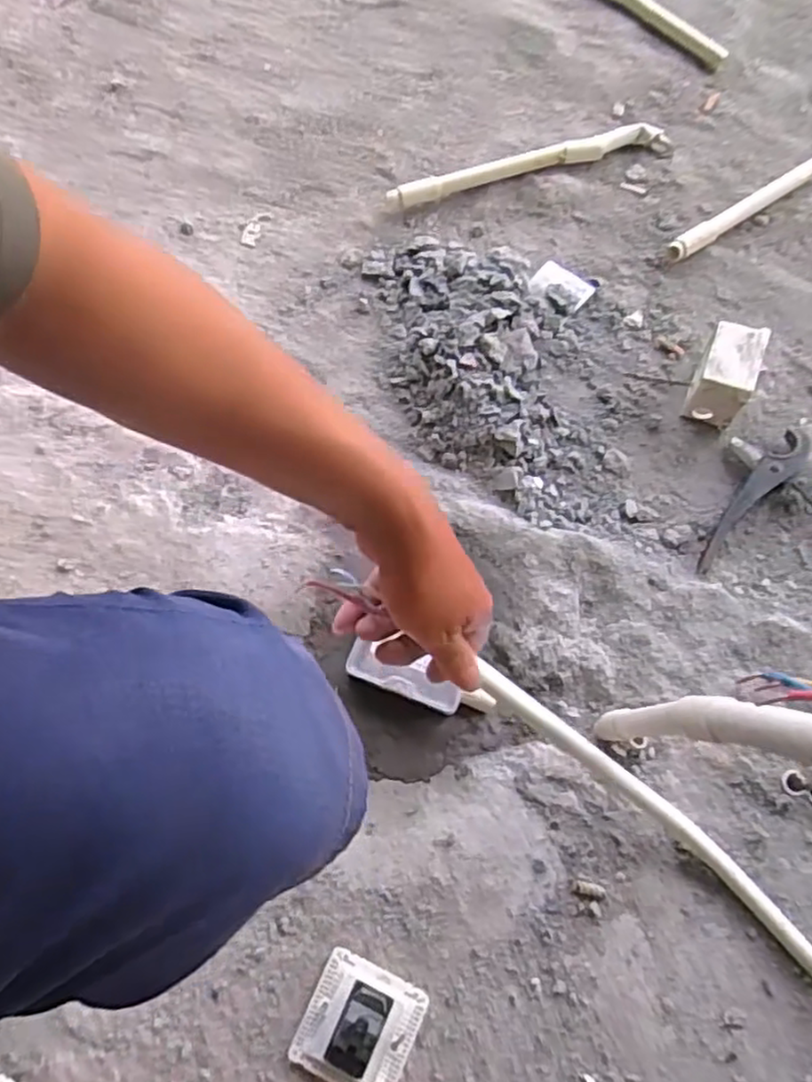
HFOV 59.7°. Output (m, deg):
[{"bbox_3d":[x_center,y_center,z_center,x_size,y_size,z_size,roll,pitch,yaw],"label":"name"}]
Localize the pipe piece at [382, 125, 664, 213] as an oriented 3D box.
[{"bbox_3d":[0.139,-0.440,0.830,0.329,0.026,0.025,-15,71,-4],"label":"pipe piece"}]

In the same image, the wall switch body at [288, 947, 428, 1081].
[{"bbox_3d":[-0.035,0.365,0.529,0.085,0.029,0.082,23,72,9],"label":"wall switch body"}]

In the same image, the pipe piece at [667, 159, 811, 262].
[{"bbox_3d":[0.389,-0.379,0.804,0.220,0.019,0.024,-33,73,-10],"label":"pipe piece"}]

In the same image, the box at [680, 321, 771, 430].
[{"bbox_3d":[0.315,-0.165,0.704,0.054,0.077,0.071,24,72,9],"label":"box"}]

